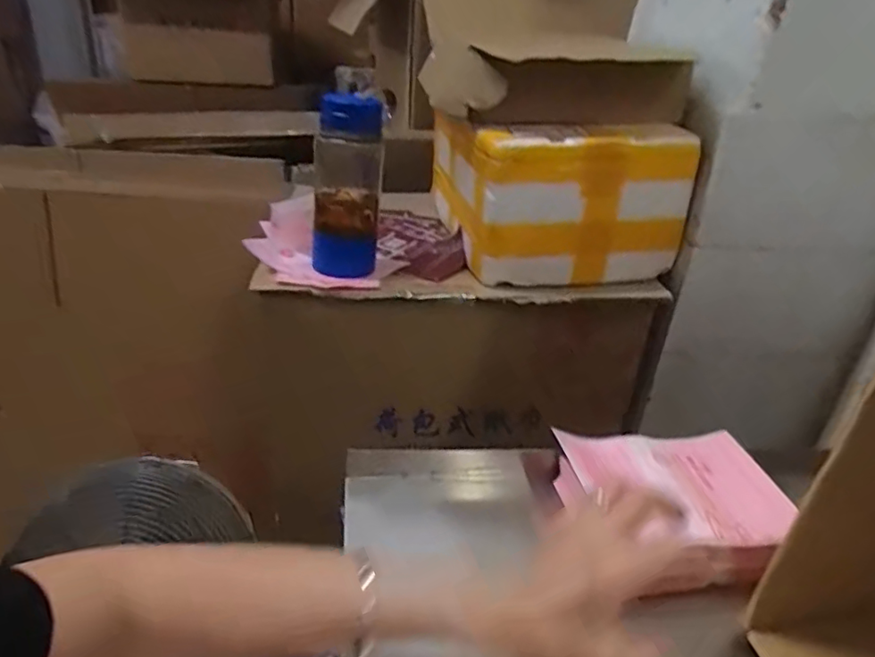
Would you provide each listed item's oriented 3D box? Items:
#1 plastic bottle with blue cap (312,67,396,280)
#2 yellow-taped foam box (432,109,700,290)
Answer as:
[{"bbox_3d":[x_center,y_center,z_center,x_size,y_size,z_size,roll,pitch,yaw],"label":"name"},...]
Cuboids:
[{"bbox_3d":[-0.104,-0.185,0.718,0.091,0.234,0.097,0,29,-8],"label":"plastic bottle with blue cap"},{"bbox_3d":[0.147,-0.185,0.784,0.292,0.176,0.218,0,29,-8],"label":"yellow-taped foam box"}]

